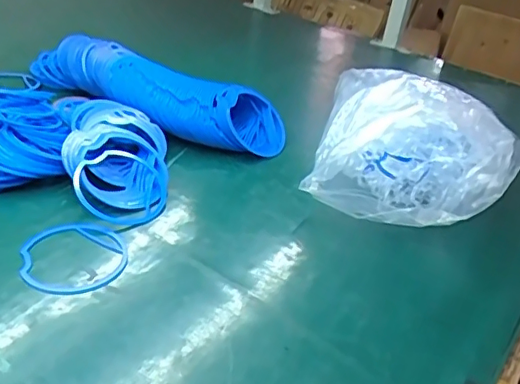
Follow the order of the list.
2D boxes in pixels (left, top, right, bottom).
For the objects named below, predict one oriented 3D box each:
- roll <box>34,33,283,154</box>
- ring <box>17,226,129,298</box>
[{"bbox_3d":[-0.148,-0.135,0.745,0.382,0.068,0.116,20,35,18],"label":"roll"},{"bbox_3d":[-0.167,0.060,0.502,0.091,0.005,0.097,5,33,-4],"label":"ring"}]

